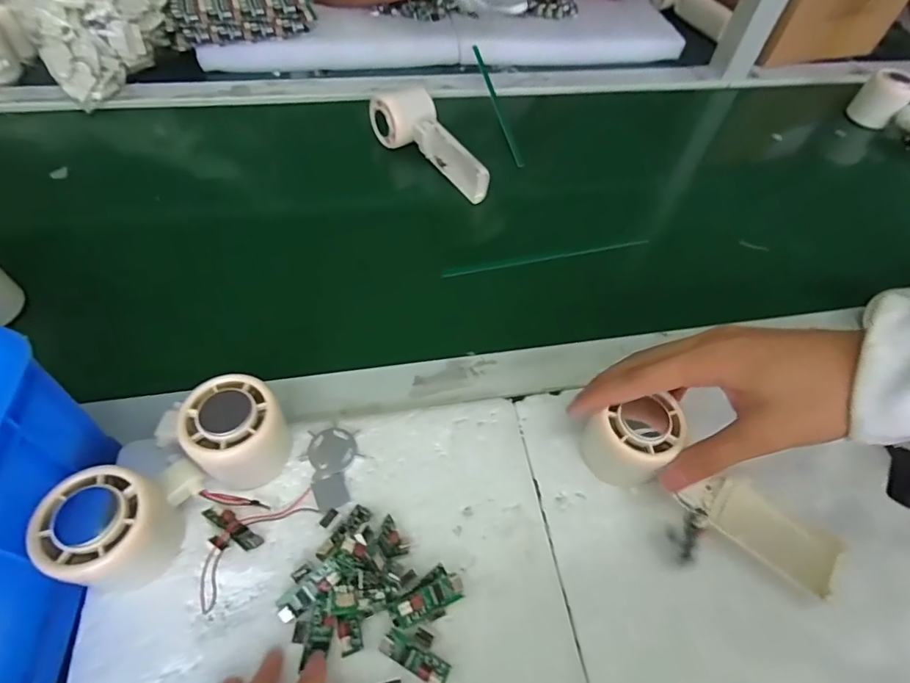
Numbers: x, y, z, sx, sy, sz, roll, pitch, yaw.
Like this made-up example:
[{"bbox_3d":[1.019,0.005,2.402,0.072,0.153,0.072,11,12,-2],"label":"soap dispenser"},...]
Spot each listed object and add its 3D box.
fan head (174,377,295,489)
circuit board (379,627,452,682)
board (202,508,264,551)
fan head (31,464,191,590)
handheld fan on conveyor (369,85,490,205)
[{"bbox_3d":[-0.135,0.056,0.306,0.053,0.055,0.051,3,56,-4],"label":"fan head"},{"bbox_3d":[-0.020,0.169,0.266,0.039,0.007,0.019,26,57,12],"label":"circuit board"},{"bbox_3d":[-0.136,0.114,0.292,0.038,0.011,0.020,33,59,16],"label":"board"},{"bbox_3d":[-0.187,0.105,0.269,0.050,0.059,0.054,11,56,2],"label":"fan head"},{"bbox_3d":[-0.018,-0.220,0.528,0.164,0.057,0.049,39,61,19],"label":"handheld fan on conveyor"}]

